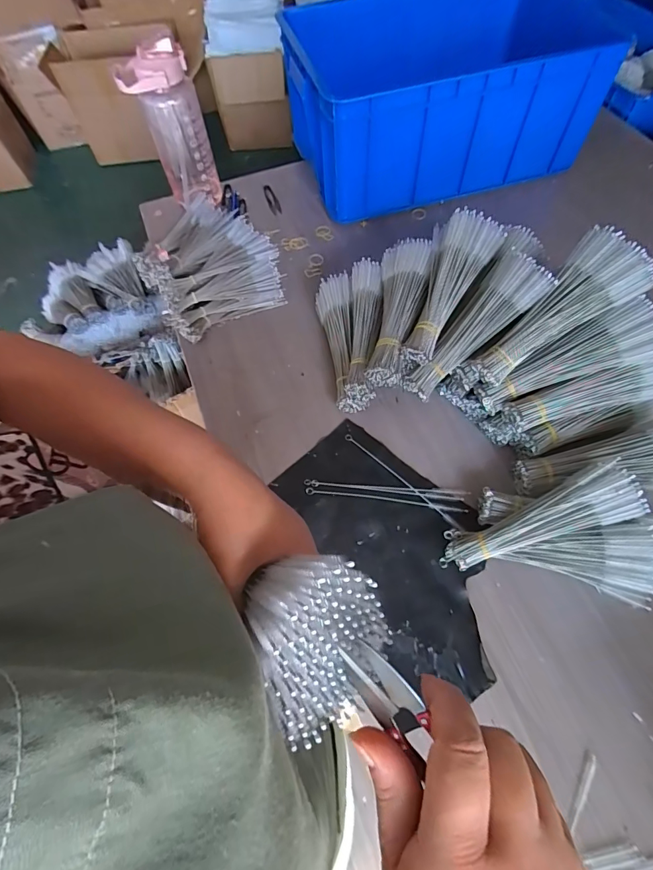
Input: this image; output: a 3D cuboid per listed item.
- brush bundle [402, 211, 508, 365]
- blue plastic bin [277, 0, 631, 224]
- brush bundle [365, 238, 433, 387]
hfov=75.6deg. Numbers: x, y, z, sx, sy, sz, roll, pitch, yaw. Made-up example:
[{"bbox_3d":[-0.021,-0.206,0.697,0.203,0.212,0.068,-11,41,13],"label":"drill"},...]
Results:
[{"bbox_3d":[0.176,-0.218,0.628,0.100,0.047,0.242,23,84,13],"label":"brush bundle"},{"bbox_3d":[0.240,-0.757,0.938,0.628,0.238,0.441,-14,64,-5],"label":"blue plastic bin"},{"bbox_3d":[0.113,-0.194,0.655,0.075,0.081,0.246,8,64,6],"label":"brush bundle"}]

